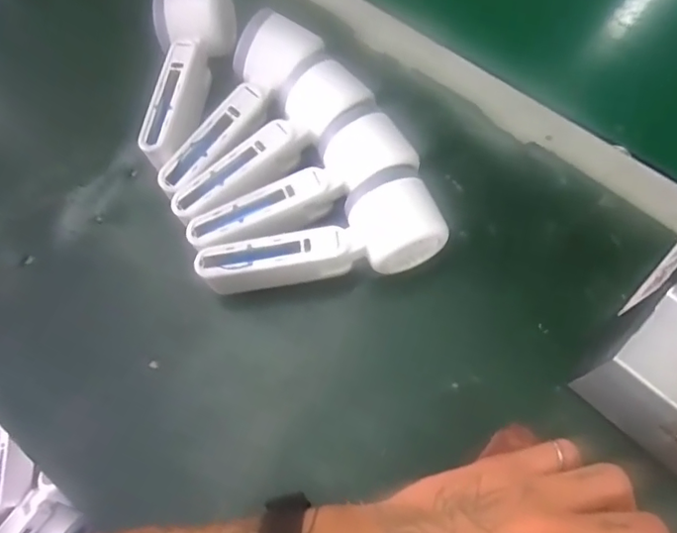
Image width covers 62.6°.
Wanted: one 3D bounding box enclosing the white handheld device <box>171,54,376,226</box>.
[{"bbox_3d":[-0.047,-0.087,0.400,0.164,0.045,0.050,-40,71,-15],"label":"white handheld device"}]

